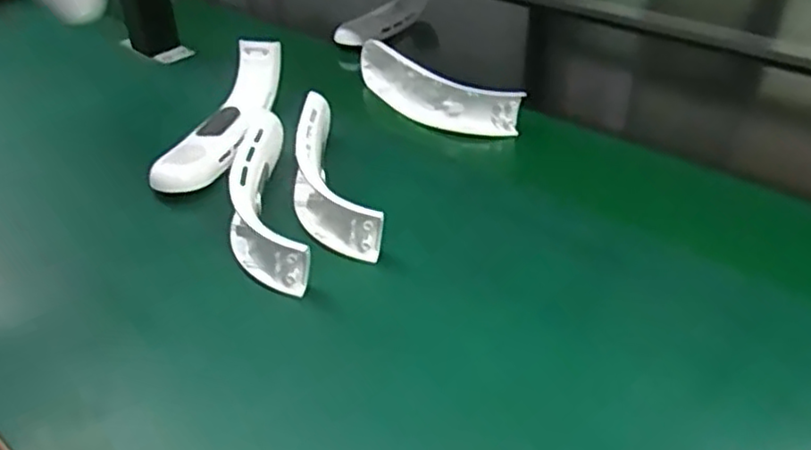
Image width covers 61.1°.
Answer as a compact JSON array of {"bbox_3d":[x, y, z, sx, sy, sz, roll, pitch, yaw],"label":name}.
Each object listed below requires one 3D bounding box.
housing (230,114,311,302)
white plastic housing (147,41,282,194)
[{"bbox_3d":[-0.111,-0.025,0.521,0.054,0.050,0.188,-11,37,-9],"label":"housing"},{"bbox_3d":[-0.171,-0.099,0.632,0.067,0.062,0.193,2,37,9],"label":"white plastic housing"}]

